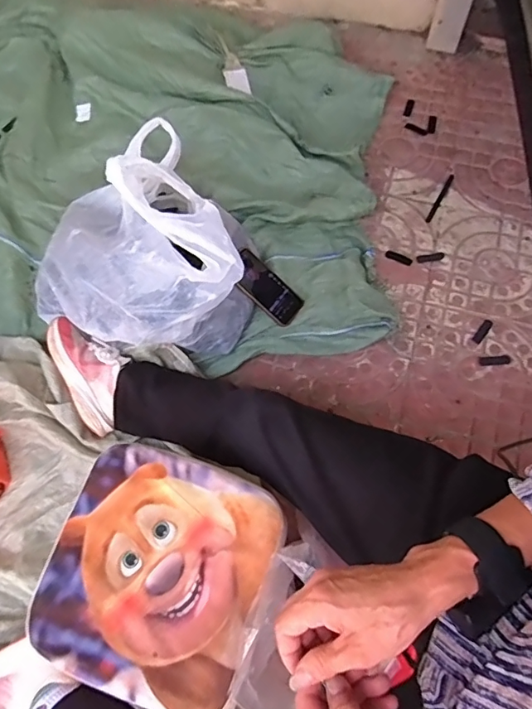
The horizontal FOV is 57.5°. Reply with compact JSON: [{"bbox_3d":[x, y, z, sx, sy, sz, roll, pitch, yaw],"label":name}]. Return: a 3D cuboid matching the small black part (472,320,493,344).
[{"bbox_3d":[0.419,-0.045,0.934,0.018,0.005,0.059,37,74,15],"label":"small black part"}]

